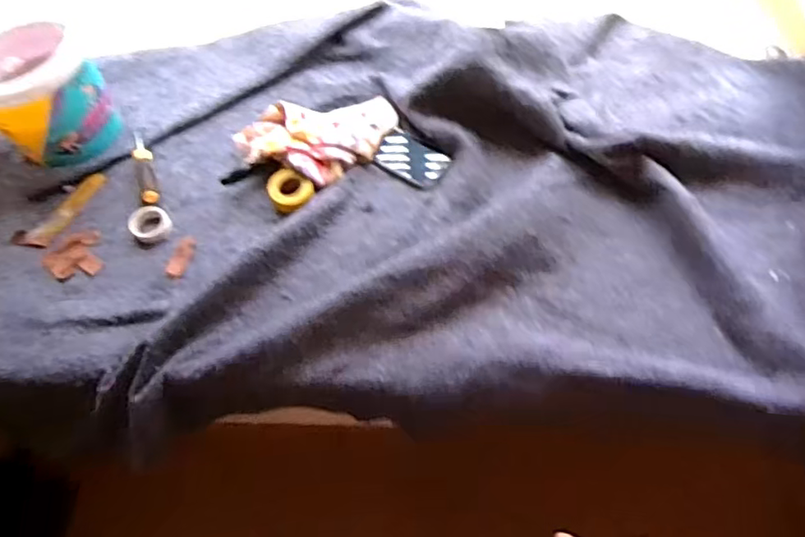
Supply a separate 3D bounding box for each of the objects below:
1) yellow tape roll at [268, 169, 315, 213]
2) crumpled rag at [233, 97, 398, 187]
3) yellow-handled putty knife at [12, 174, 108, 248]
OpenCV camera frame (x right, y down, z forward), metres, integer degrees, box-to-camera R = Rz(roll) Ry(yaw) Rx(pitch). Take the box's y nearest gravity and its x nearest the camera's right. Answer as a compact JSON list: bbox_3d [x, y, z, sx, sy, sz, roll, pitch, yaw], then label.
[{"bbox_3d":[-0.181,-0.120,0.956,0.073,0.042,0.063,21,64,13],"label":"yellow tape roll"},{"bbox_3d":[-0.140,-0.214,0.994,0.272,0.046,0.162,-12,62,-5],"label":"crumpled rag"},{"bbox_3d":[-0.571,-0.098,0.998,0.047,0.020,0.172,31,67,17],"label":"yellow-handled putty knife"}]

